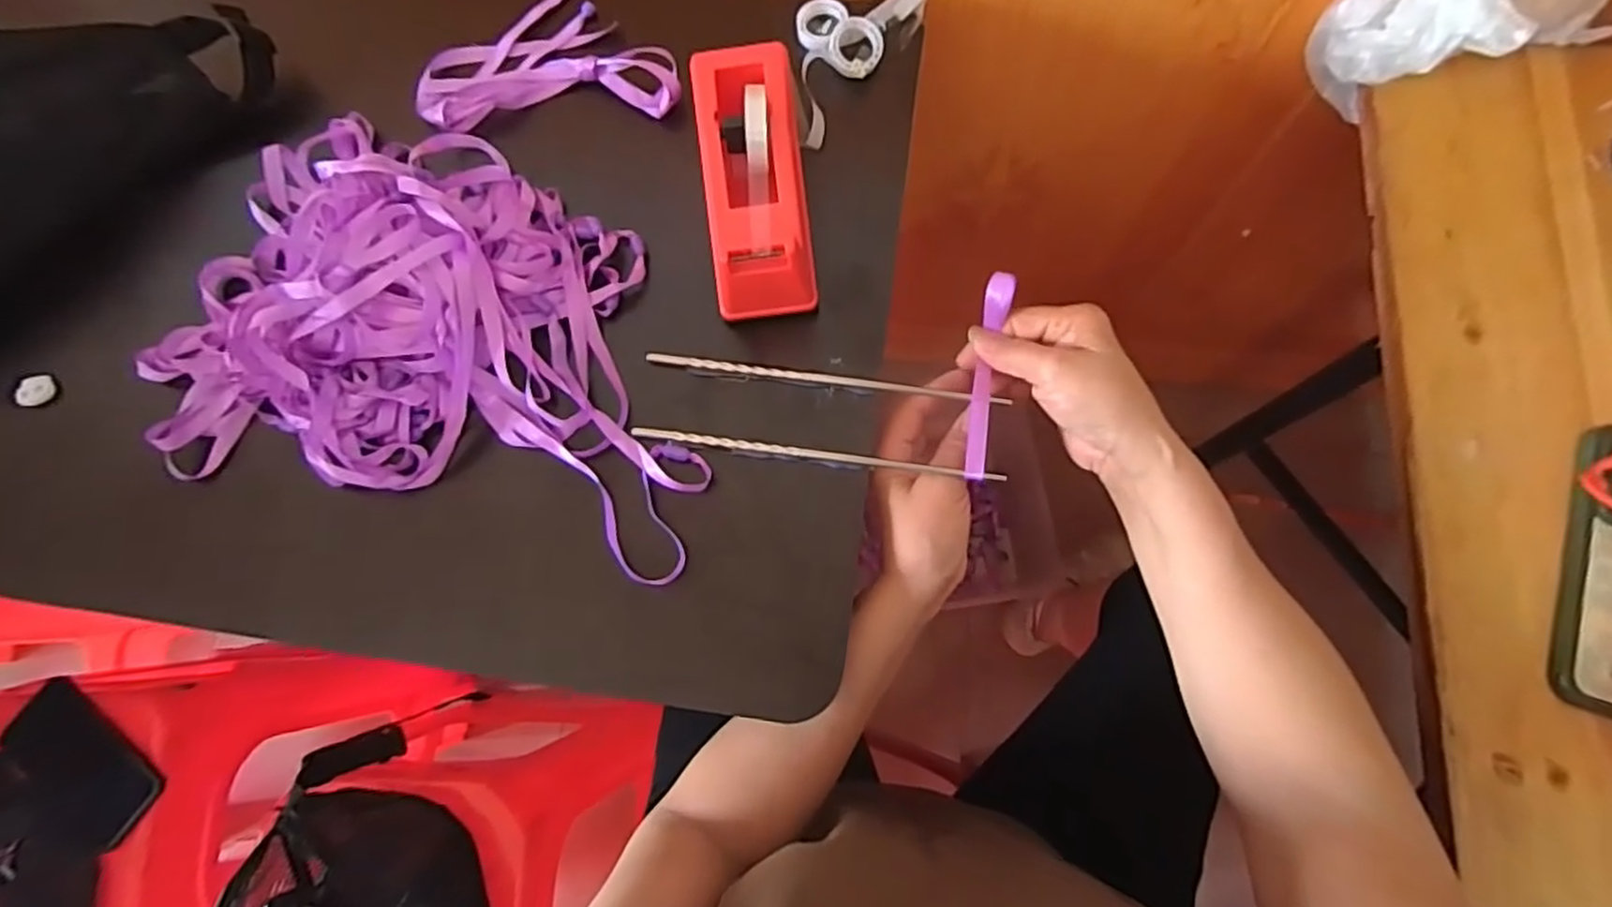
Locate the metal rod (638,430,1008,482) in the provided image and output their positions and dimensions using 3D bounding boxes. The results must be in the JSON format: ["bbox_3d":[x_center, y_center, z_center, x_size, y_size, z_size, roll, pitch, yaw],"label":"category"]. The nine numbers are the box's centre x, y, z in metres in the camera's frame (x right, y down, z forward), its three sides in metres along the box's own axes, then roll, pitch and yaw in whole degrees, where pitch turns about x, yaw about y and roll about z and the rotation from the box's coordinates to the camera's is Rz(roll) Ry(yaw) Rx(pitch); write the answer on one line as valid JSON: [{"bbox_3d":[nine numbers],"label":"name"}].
[{"bbox_3d":[0.007,0.001,0.445,0.223,0.007,0.006,7,75,2],"label":"metal rod"}]

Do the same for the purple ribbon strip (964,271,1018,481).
[{"bbox_3d":[0.108,-0.046,0.440,0.016,0.016,0.122,8,88,4],"label":"purple ribbon strip"}]

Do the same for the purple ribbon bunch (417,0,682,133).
[{"bbox_3d":[-0.178,-0.293,0.518,0.182,0.024,0.132,-2,75,4],"label":"purple ribbon bunch"}]

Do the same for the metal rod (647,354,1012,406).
[{"bbox_3d":[0.013,-0.046,0.460,0.226,0.011,0.008,7,75,2],"label":"metal rod"}]

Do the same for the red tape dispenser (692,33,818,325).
[{"bbox_3d":[-0.031,-0.161,0.449,0.062,0.078,0.155,-7,75,3],"label":"red tape dispenser"}]

